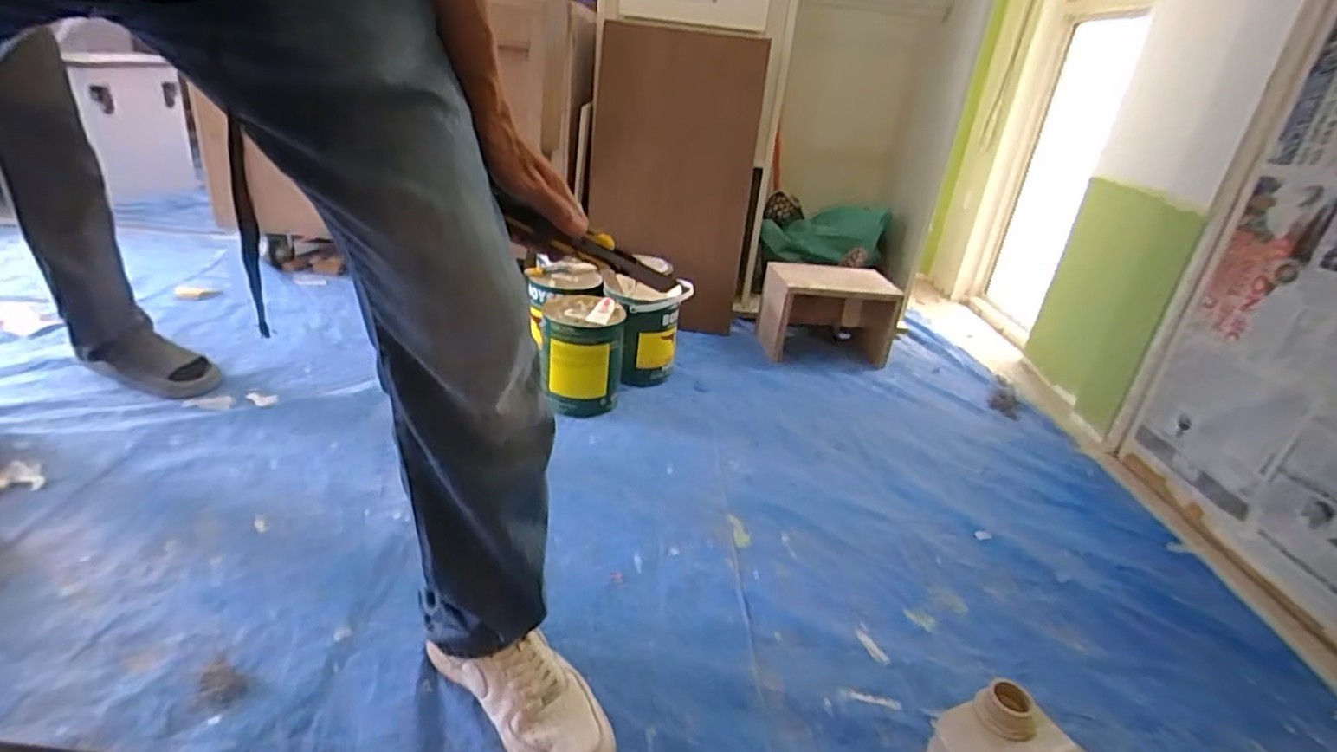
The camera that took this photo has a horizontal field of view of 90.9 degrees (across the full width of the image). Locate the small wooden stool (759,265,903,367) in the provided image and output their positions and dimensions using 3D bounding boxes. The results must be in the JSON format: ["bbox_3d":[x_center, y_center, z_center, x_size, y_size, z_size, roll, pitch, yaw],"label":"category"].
[{"bbox_3d":[0.423,-0.160,1.730,0.335,0.215,0.200,1,27,-14],"label":"small wooden stool"}]

